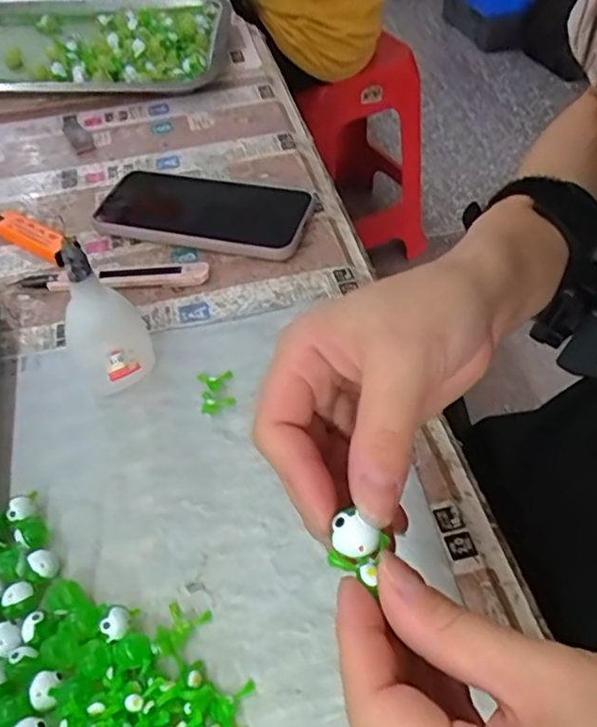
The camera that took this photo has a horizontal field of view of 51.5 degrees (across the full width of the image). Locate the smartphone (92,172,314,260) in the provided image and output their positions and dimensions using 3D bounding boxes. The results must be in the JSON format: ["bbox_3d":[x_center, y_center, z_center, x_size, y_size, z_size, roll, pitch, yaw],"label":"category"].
[{"bbox_3d":[-0.073,-0.115,0.473,0.161,0.015,0.075,12,50,13],"label":"smartphone"}]

